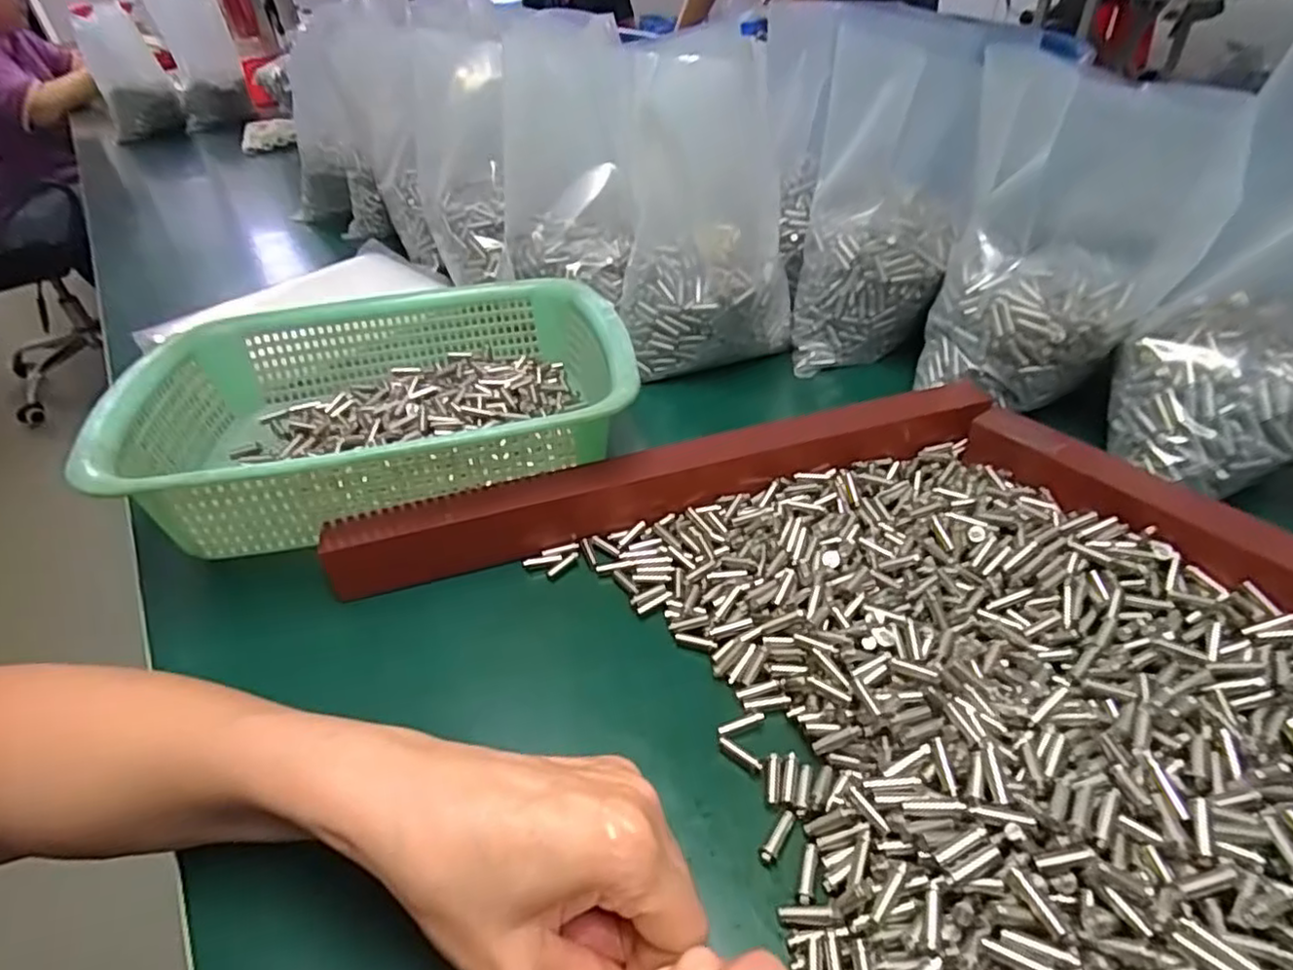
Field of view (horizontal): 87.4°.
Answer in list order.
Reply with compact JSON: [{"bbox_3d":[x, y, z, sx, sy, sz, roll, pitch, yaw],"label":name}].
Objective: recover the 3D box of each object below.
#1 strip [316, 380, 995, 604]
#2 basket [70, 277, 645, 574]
[{"bbox_3d":[0.015,-0.006,0.396,0.382,0.034,0.028,-14,41,-9],"label":"strip"},{"bbox_3d":[-0.163,-0.061,0.447,0.291,0.085,0.228,-15,41,-10],"label":"basket"}]

